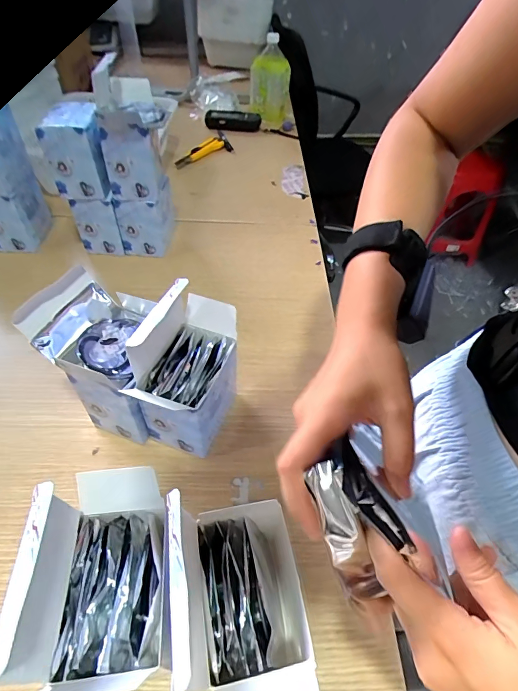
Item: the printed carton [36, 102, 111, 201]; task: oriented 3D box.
[{"bbox_3d":[-0.273,-0.292,0.585,0.077,0.102,0.108,-9,50,-11],"label":"printed carton"}]

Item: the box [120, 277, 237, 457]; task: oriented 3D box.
[{"bbox_3d":[-0.070,0.024,0.409,0.069,0.168,0.114,15,49,10],"label":"box"}]

